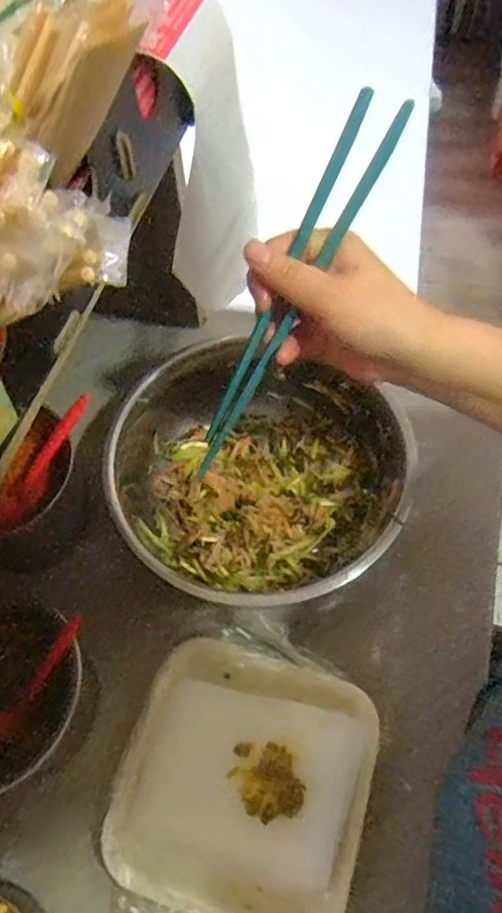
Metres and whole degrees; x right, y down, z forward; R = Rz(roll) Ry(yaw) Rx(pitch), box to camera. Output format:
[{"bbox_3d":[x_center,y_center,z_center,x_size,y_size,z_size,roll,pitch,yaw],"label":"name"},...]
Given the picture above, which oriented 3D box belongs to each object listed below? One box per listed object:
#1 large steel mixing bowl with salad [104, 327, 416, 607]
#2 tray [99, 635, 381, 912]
[{"bbox_3d":[0.001,0.010,0.473,0.232,0.077,0.222,-1,61,2],"label":"large steel mixing bowl with salad"},{"bbox_3d":[-0.006,0.201,0.371,0.155,0.056,0.150,15,63,10],"label":"tray"}]

